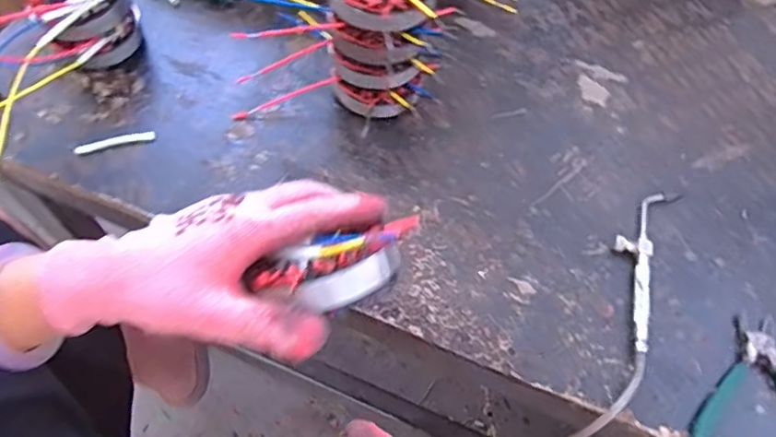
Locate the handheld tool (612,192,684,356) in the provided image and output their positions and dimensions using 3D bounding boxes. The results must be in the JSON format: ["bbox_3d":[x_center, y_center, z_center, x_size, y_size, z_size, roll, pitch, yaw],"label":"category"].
[{"bbox_3d":[0.219,0.035,0.493,0.044,0.018,0.167,23,62,8],"label":"handheld tool"}]

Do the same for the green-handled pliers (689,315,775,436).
[{"bbox_3d":[0.292,0.141,0.443,0.125,0.016,0.141,11,61,2],"label":"green-handled pliers"}]

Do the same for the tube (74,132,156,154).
[{"bbox_3d":[-0.250,-0.071,0.519,0.069,0.006,0.011,-14,64,-10],"label":"tube"}]

